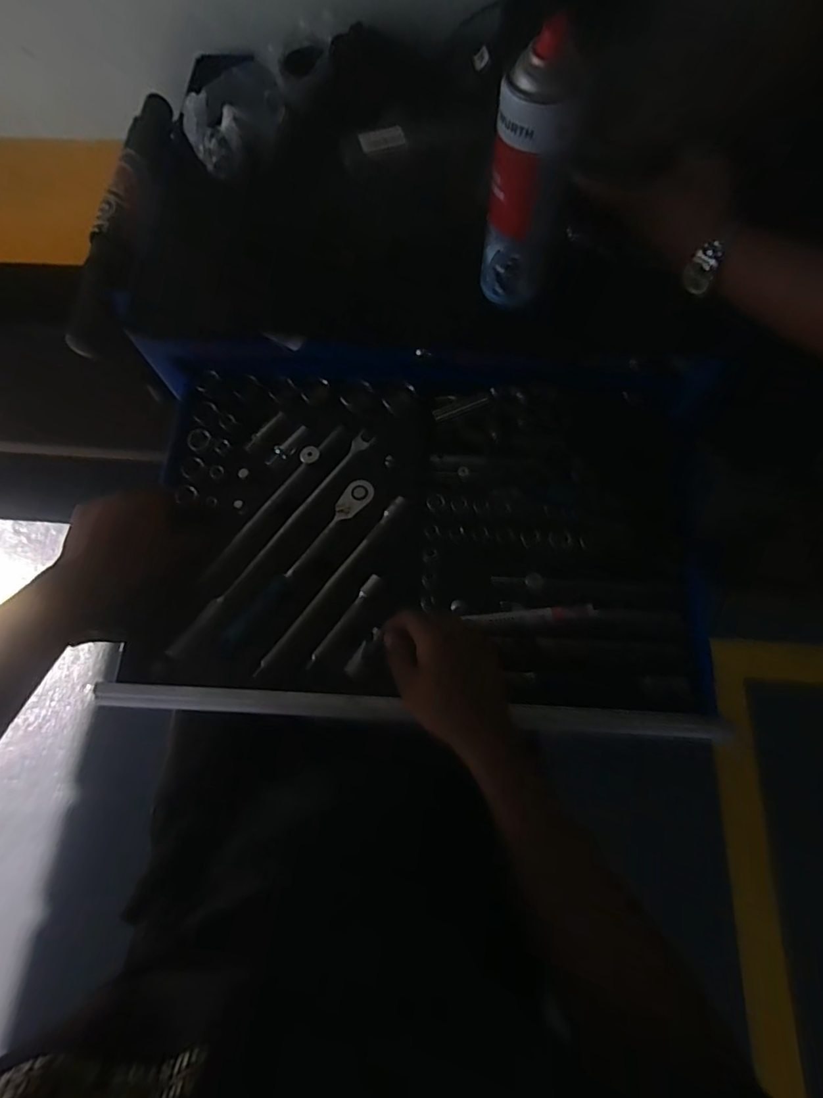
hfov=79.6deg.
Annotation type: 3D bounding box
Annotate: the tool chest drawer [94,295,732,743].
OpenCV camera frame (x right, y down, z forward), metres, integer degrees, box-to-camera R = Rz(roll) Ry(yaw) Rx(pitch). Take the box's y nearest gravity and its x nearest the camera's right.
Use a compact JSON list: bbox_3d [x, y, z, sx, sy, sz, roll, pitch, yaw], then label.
[{"bbox_3d":[0.007,-0.030,0.541,0.594,0.042,0.416,4,74,2],"label":"tool chest drawer"}]

